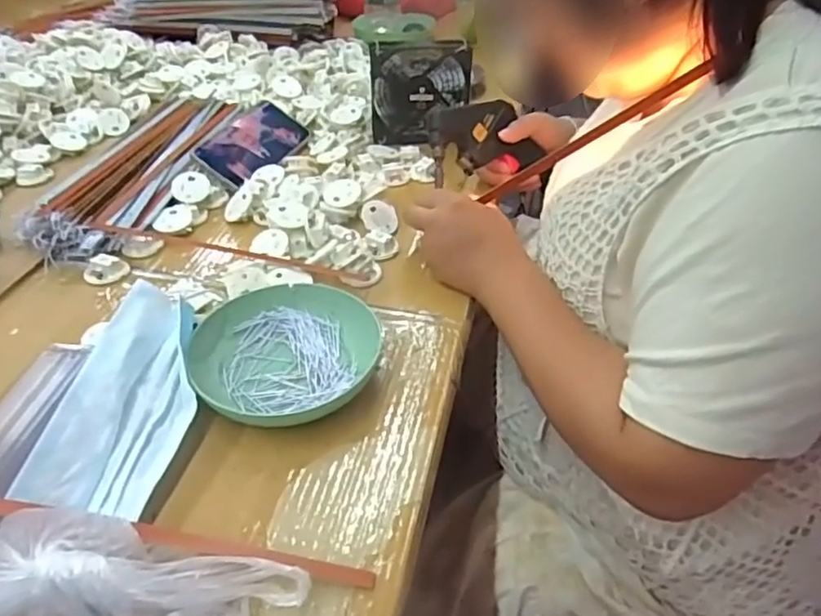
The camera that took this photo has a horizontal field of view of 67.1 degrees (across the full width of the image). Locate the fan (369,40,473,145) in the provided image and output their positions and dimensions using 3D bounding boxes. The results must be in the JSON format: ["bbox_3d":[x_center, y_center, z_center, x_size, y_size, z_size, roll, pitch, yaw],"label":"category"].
[{"bbox_3d":[0.013,-0.266,0.770,0.121,0.119,0.032,0,36,4],"label":"fan"}]

